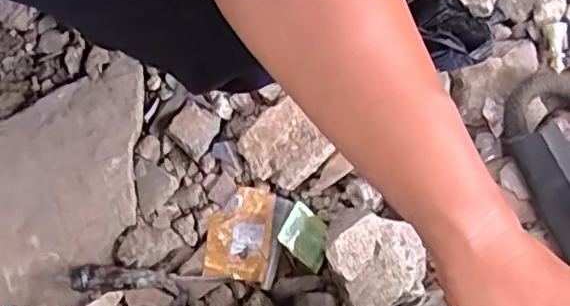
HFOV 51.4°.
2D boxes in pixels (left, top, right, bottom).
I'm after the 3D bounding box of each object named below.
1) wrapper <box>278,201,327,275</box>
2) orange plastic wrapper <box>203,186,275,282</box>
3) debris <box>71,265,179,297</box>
[{"bbox_3d":[0.024,0.094,0.660,0.064,0.017,0.050,41,83,7],"label":"wrapper"},{"bbox_3d":[-0.053,0.091,0.675,0.071,0.007,0.103,6,80,2],"label":"orange plastic wrapper"},{"bbox_3d":[-0.174,0.139,0.650,0.113,0.020,0.027,7,79,-15],"label":"debris"}]

